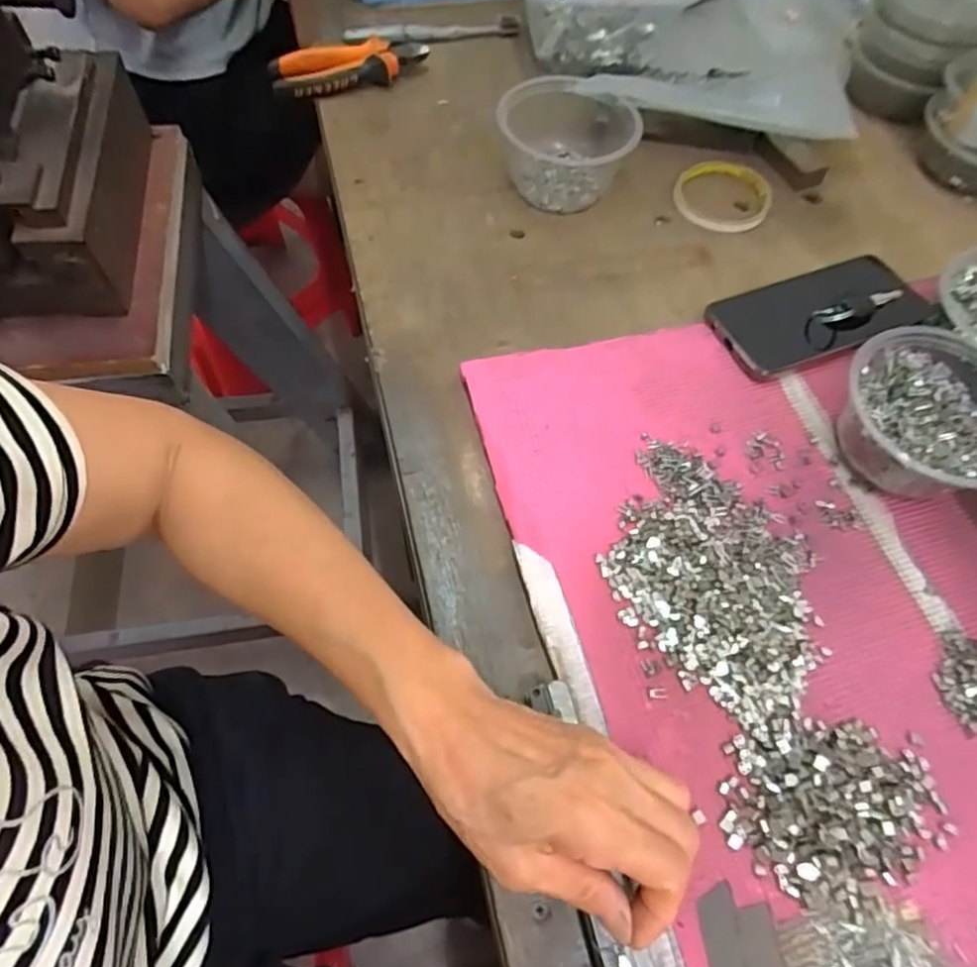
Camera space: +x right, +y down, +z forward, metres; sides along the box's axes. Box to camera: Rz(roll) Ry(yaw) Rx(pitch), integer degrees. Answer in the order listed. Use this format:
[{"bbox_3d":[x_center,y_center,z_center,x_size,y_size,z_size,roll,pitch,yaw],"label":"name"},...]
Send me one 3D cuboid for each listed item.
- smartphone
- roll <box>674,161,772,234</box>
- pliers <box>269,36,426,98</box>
[{"bbox_3d":[0.250,-0.129,0.486,0.159,0.016,0.074,-18,64,-13],"label":"smartphone"},{"bbox_3d":[0.208,-0.256,0.573,0.082,0.012,0.083,2,61,-3],"label":"roll"},{"bbox_3d":[-0.133,-0.404,0.623,0.149,0.024,0.056,-15,63,-12],"label":"pliers"}]

